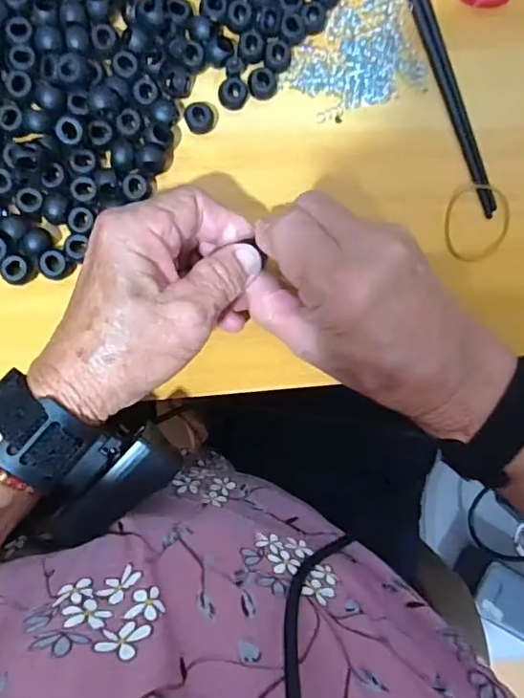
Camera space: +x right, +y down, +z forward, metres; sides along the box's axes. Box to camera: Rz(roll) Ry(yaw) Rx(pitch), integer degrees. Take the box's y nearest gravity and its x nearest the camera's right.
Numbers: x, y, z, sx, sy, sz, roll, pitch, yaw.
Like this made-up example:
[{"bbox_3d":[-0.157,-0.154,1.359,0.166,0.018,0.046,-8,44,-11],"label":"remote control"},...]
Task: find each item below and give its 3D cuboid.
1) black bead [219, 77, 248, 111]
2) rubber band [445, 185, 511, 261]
[{"bbox_3d":[-0.017,-0.152,0.328,0.017,0.011,0.015,3,91,-9],"label":"black bead"},{"bbox_3d":[0.140,-0.082,0.355,0.044,0.004,0.049,3,91,-9],"label":"rubber band"}]

